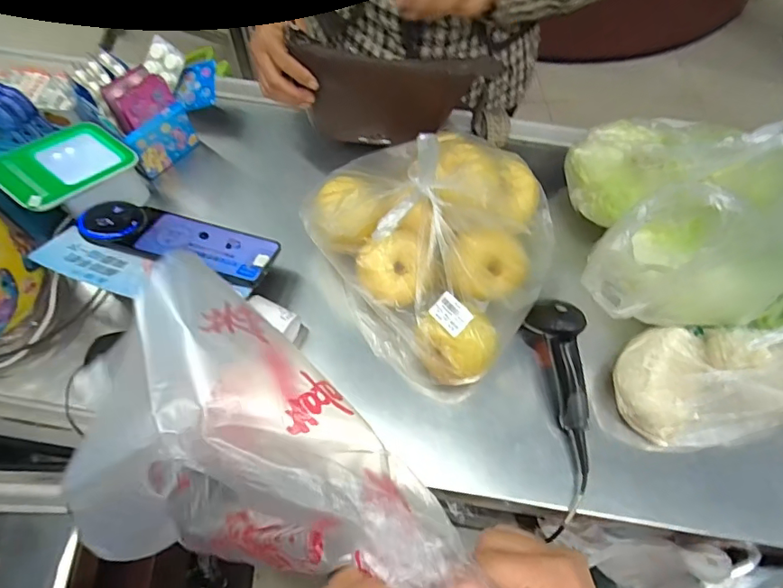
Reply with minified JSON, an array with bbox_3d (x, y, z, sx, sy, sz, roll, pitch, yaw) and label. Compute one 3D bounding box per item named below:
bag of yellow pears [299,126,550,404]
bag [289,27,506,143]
[{"bbox_3d":[0.055,-0.074,0.599,0.273,0.187,0.274,36,69,14],"label":"bag of yellow pears"},{"bbox_3d":[0.006,-0.251,0.653,0.236,0.152,0.043,6,65,1],"label":"bag"}]

